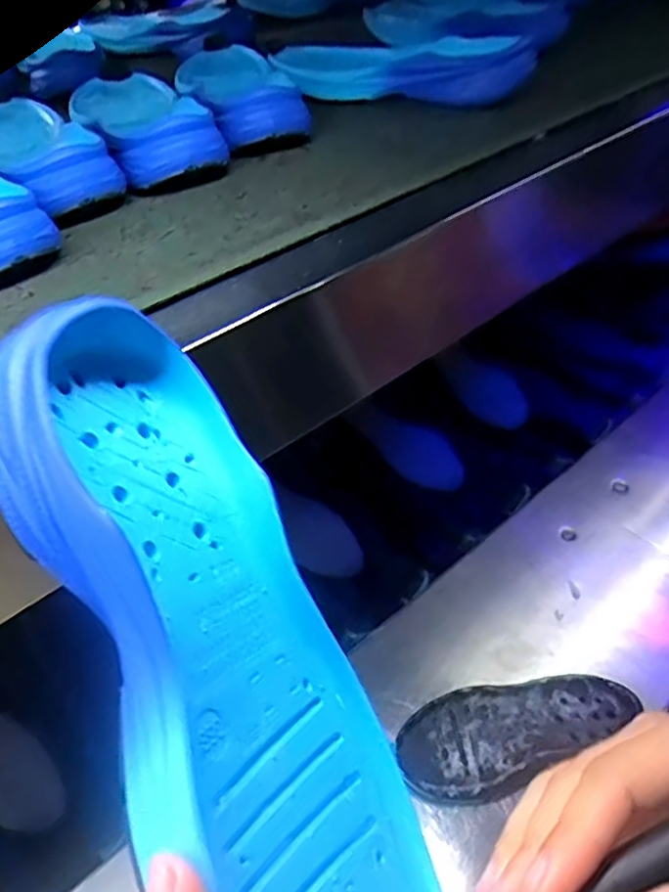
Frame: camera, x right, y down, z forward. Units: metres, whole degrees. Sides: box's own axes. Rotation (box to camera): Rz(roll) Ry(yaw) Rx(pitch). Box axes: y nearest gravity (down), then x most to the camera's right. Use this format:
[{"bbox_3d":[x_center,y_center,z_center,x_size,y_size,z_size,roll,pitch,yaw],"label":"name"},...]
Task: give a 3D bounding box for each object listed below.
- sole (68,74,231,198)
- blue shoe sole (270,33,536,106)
[{"bbox_3d":[-0.154,-0.260,0.512,0.092,0.041,0.247,-21,46,-17],"label":"sole"},{"bbox_3d":[0.047,-0.339,0.579,0.241,0.052,0.082,20,49,20],"label":"blue shoe sole"}]

